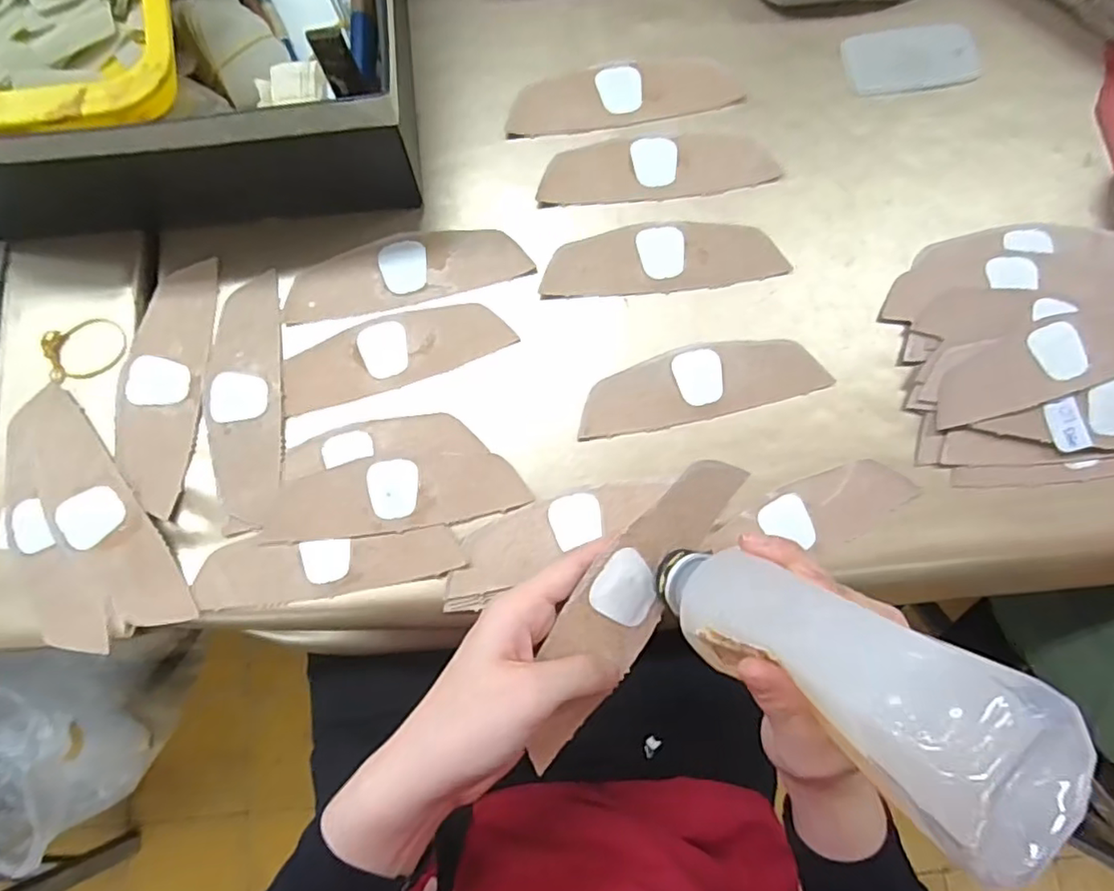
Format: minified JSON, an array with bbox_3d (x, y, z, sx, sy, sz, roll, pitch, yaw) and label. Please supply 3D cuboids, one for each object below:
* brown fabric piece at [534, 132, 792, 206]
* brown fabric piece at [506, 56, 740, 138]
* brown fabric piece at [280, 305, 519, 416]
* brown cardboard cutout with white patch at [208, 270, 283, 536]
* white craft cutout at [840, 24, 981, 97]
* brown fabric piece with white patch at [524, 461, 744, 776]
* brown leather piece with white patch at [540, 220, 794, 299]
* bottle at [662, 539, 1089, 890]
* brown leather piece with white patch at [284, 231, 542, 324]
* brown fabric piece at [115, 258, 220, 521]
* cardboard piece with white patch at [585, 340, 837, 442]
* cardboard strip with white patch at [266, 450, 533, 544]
[{"bbox_3d":[0.074,-0.208,0.453,0.172,0.004,0.048,-8,82,-3],"label":"brown fabric piece"},{"bbox_3d":[0.049,-0.269,0.464,0.176,0.004,0.049,-11,83,-3],"label":"brown fabric piece"},{"bbox_3d":[-0.115,-0.067,0.431,0.159,0.004,0.051,-17,85,-3],"label":"brown fabric piece"},{"bbox_3d":[-0.216,-0.032,0.421,0.048,0.008,0.175,-3,82,-2],"label":"brown cardboard cutout with white patch"},{"bbox_3d":[0.275,-0.299,0.470,0.101,0.006,0.058,-12,76,-1],"label":"white craft cutout"},{"bbox_3d":[0.035,0.075,0.303,0.048,0.006,0.173,42,78,-28],"label":"brown fabric piece with white patch"},{"bbox_3d":[0.077,-0.138,0.444,0.172,0.005,0.053,-7,82,-3],"label":"brown leather piece with white patch"},{"bbox_3d":[0.094,0.077,0.225,0.044,0.157,0.048,42,82,-27],"label":"bottle"},{"bbox_3d":[-0.110,-0.127,0.439,0.173,0.004,0.052,-13,82,-1],"label":"brown leather piece with white patch"},{"bbox_3d":[-0.273,-0.043,0.423,0.052,0.005,0.176,4,78,-7],"label":"brown fabric piece"},{"bbox_3d":[0.102,-0.045,0.429,0.174,0.004,0.051,-12,83,-4],"label":"cardboard piece with white patch"},{"bbox_3d":[-0.111,0.033,0.415,0.174,0.005,0.050,-8,82,-1],"label":"cardboard strip with white patch"}]

